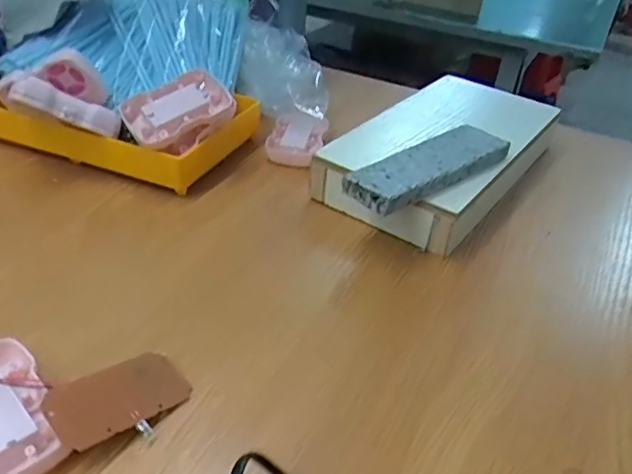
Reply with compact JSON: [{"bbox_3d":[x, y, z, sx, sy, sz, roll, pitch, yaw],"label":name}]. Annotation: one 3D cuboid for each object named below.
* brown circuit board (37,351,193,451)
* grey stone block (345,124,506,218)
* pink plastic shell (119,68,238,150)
[{"bbox_3d":[-0.103,0.086,0.297,0.043,0.004,0.072,43,34,23],"label":"brown circuit board"},{"bbox_3d":[0.091,-0.057,0.443,0.151,0.020,0.043,-24,44,-34],"label":"grey stone block"},{"bbox_3d":[-0.117,-0.109,0.480,0.087,0.021,0.055,-35,74,-20],"label":"pink plastic shell"}]

